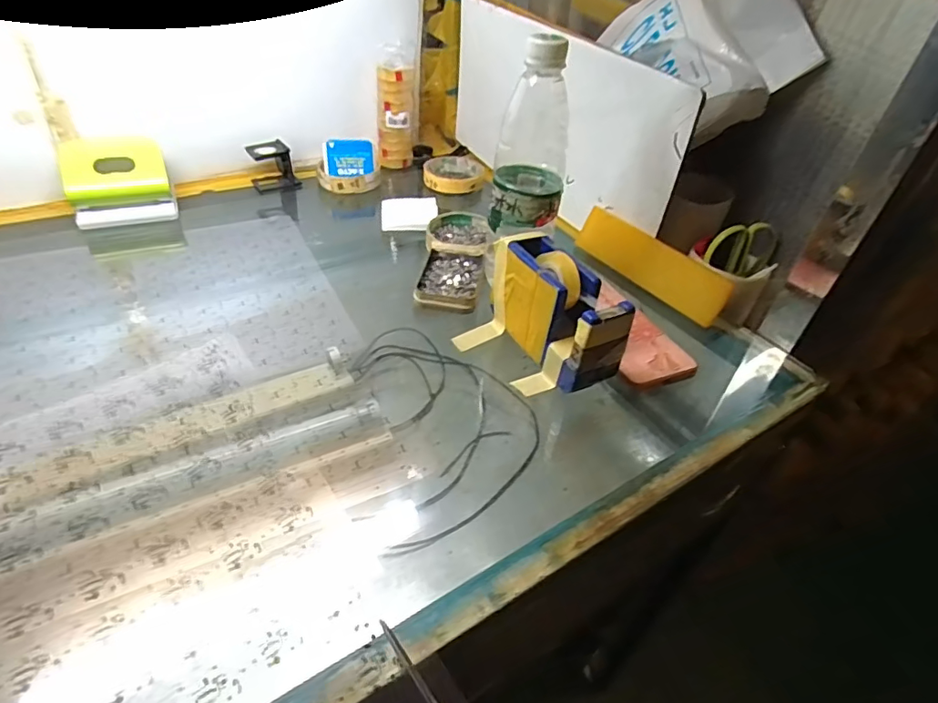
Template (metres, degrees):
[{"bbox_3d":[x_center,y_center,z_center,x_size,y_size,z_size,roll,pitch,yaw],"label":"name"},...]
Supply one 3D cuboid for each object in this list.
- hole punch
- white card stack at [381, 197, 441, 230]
[{"bbox_3d":[-0.389,-0.191,0.584,0.099,0.070,0.069,-15,45,-24],"label":"hole punch"},{"bbox_3d":[-0.072,-0.169,0.646,0.069,0.010,0.072,-1,41,-9],"label":"white card stack"}]

